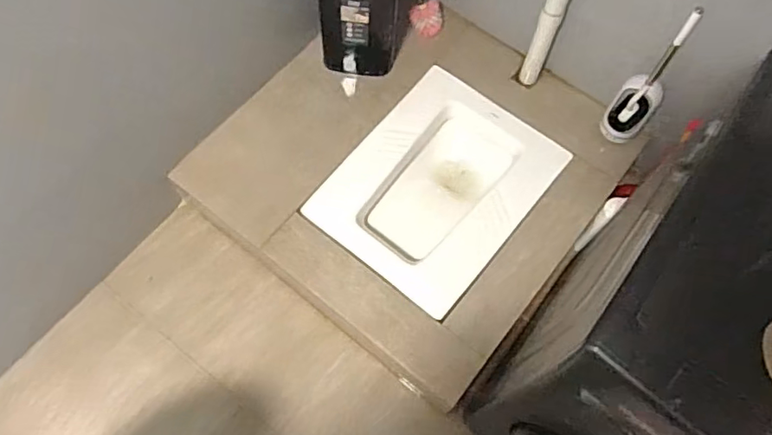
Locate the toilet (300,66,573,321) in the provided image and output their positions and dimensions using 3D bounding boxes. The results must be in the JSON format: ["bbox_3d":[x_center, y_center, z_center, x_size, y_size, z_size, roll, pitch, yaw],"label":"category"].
[{"bbox_3d":[0.135,-0.061,1.598,0.464,0.253,0.599,38,70,13],"label":"toilet"}]

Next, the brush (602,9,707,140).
[{"bbox_3d":[0.626,-0.319,1.374,0.100,0.415,0.089,36,70,12],"label":"brush"}]

